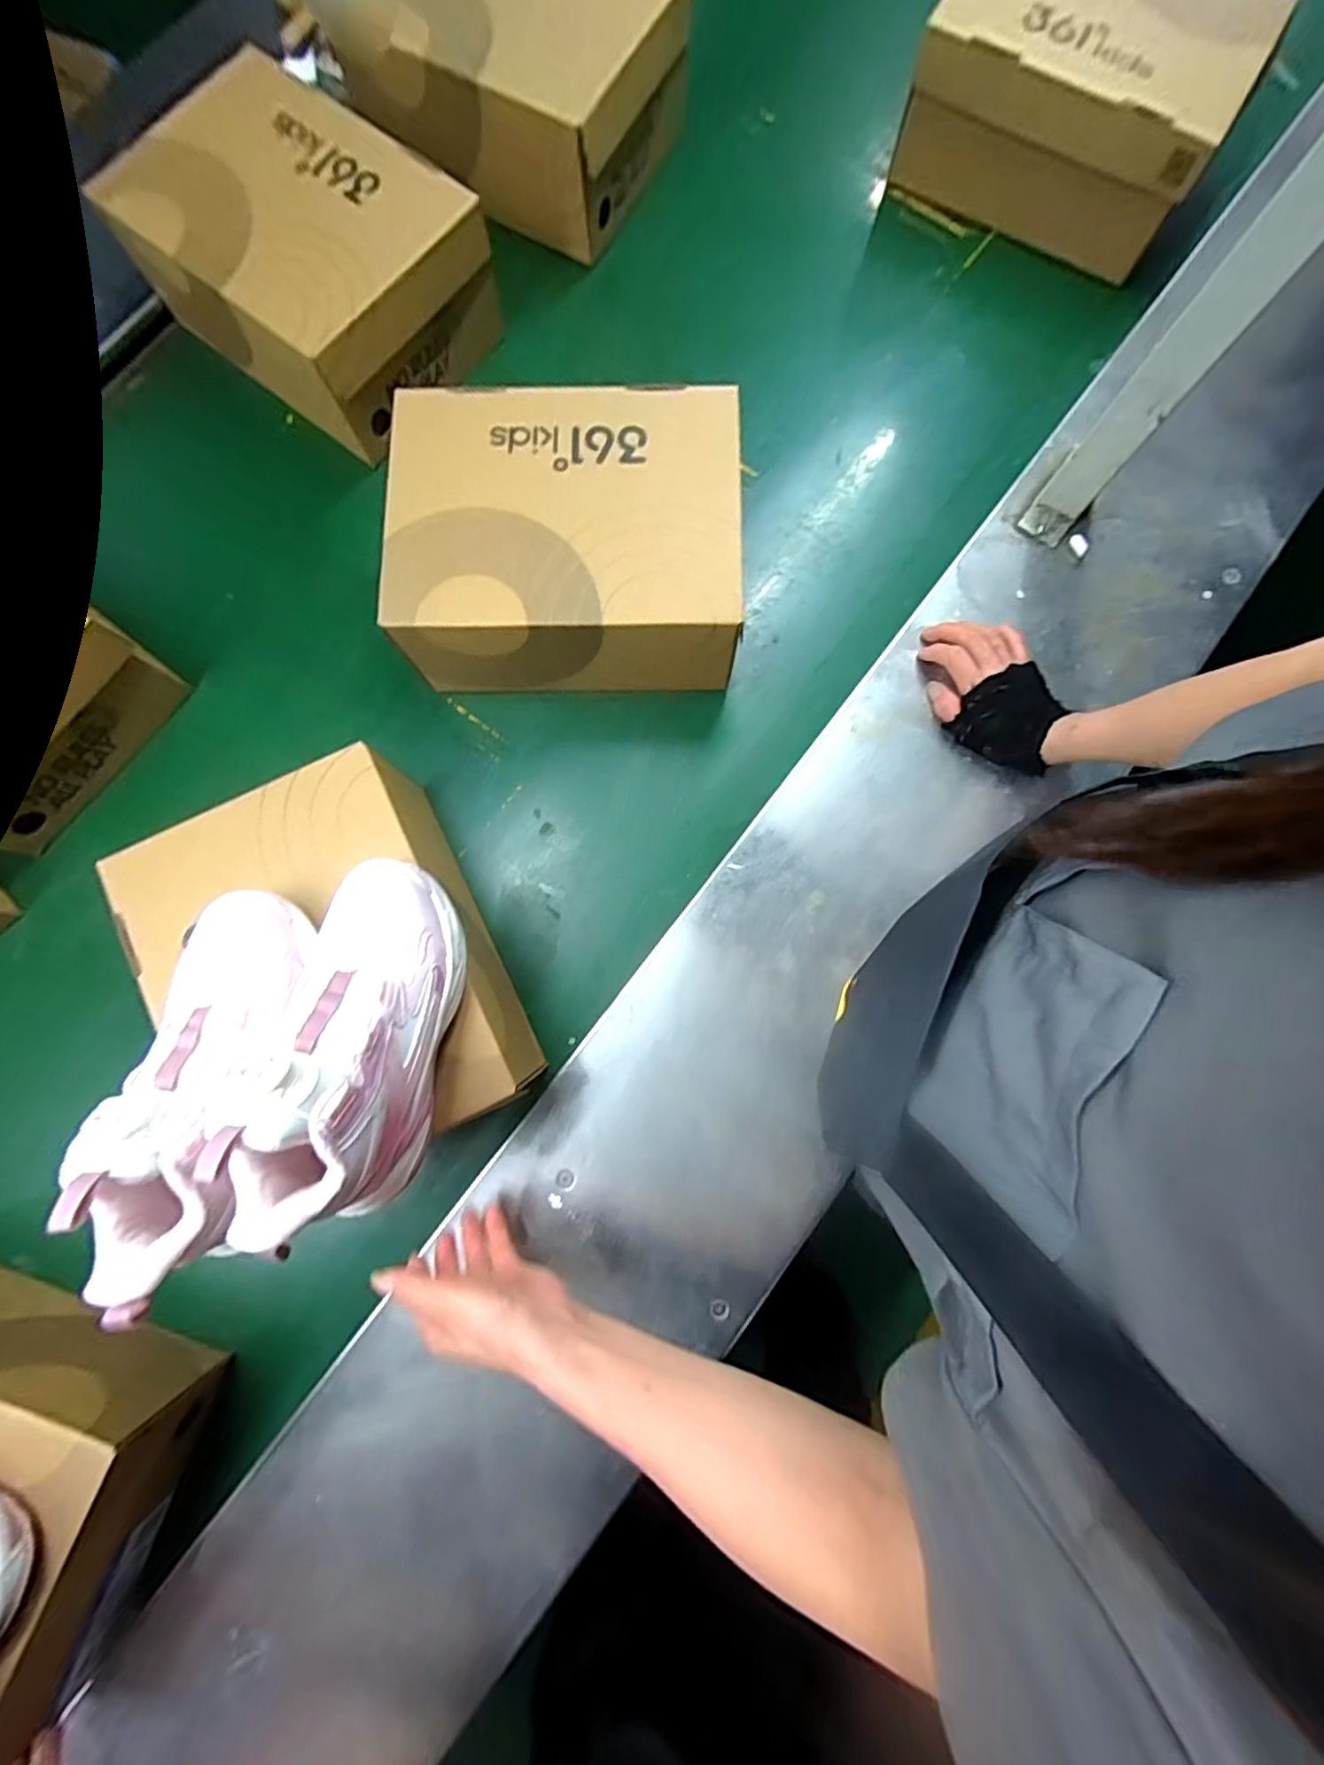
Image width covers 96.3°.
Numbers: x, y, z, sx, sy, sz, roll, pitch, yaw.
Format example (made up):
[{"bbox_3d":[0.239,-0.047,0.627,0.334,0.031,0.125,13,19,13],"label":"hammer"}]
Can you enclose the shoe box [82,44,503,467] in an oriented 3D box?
[{"bbox_3d":[-0.326,-0.590,0.565,0.266,0.117,0.217,39,83,6],"label":"shoe box"}]

